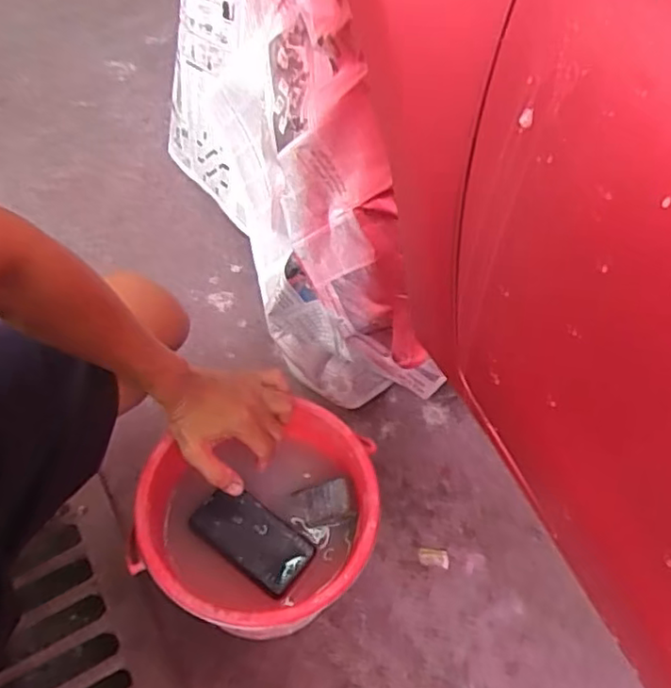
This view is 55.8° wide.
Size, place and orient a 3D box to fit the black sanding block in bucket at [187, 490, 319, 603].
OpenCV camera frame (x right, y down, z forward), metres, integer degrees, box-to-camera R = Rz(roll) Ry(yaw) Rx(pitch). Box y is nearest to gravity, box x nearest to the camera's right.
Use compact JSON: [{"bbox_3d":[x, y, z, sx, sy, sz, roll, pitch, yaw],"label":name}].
[{"bbox_3d":[-0.093,0.210,0.685,0.133,0.012,0.067,29,57,16],"label":"black sanding block in bucket"}]

